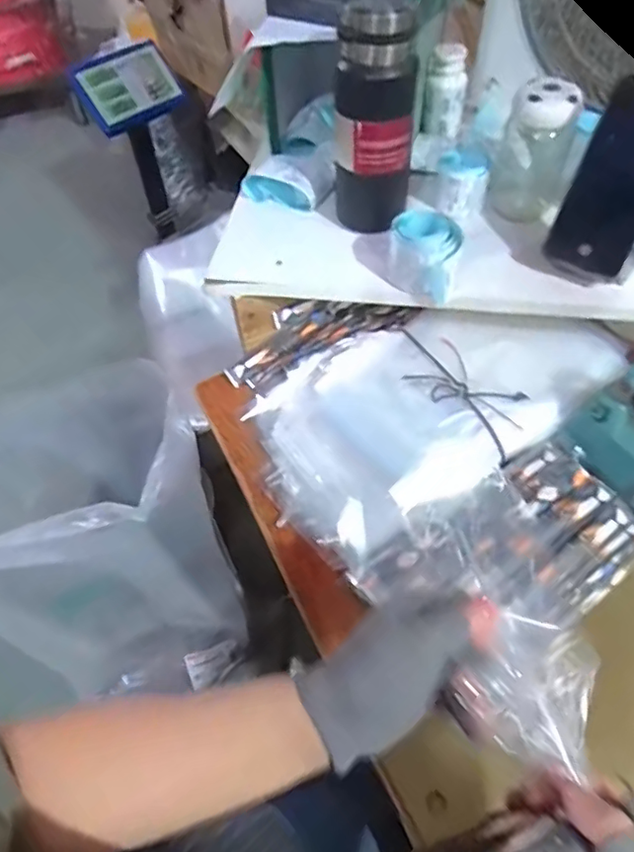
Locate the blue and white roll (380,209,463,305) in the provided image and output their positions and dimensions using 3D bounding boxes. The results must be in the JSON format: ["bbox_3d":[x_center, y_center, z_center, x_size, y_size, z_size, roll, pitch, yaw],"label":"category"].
[{"bbox_3d":[0.104,-0.174,0.570,0.073,0.058,0.076,4,55,7],"label":"blue and white roll"}]

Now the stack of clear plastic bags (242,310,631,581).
[{"bbox_3d":[0.125,-0.038,0.611,0.406,0.057,0.233,-29,58,-16],"label":"stack of clear plastic bags"}]

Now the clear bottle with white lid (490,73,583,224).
[{"bbox_3d":[0.232,-0.295,0.605,0.077,0.148,0.083,11,56,11],"label":"clear bottle with white lid"}]

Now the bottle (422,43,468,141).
[{"bbox_3d":[0.159,-0.412,0.688,0.049,0.093,0.042,9,55,10],"label":"bottle"}]

